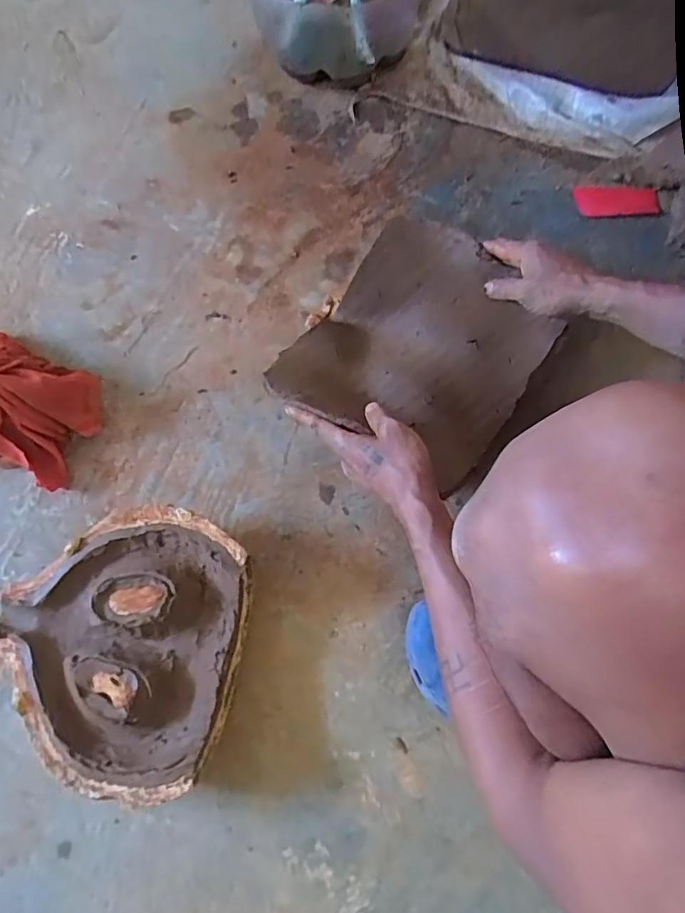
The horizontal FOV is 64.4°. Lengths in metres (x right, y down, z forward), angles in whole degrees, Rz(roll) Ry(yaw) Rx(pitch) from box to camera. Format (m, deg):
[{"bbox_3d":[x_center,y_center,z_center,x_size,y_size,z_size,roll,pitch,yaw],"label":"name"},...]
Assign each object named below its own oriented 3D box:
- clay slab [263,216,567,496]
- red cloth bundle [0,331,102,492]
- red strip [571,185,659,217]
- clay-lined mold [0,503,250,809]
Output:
[{"bbox_3d":[0.092,-0.122,0.623,0.241,0.055,0.277,35,81,8],"label":"clay slab"},{"bbox_3d":[-0.428,-0.071,0.664,0.235,0.095,0.171,22,74,8],"label":"red cloth bundle"},{"bbox_3d":[0.378,-0.356,0.752,0.108,0.005,0.048,-1,82,4],"label":"red strip"},{"bbox_3d":[-0.241,0.194,0.586,0.254,0.070,0.276,11,73,5],"label":"clay-lined mold"}]

